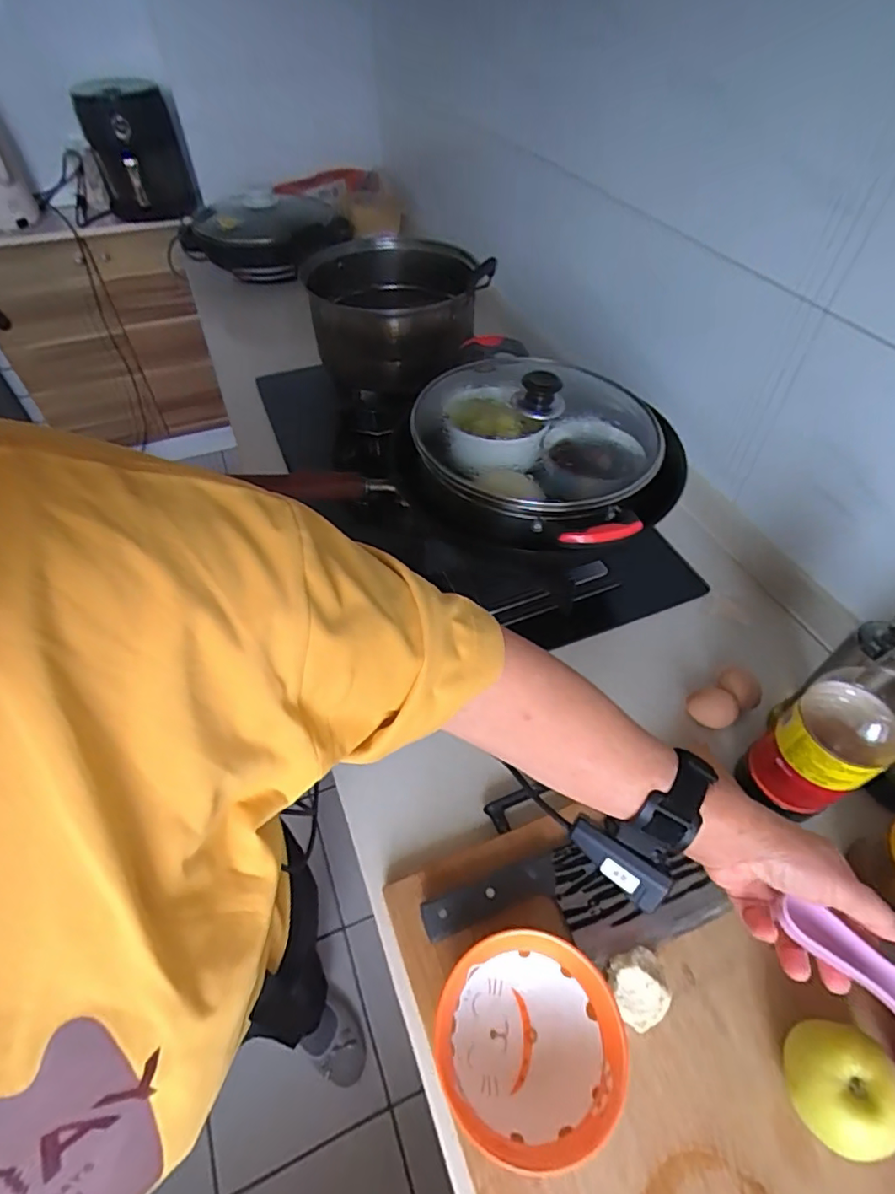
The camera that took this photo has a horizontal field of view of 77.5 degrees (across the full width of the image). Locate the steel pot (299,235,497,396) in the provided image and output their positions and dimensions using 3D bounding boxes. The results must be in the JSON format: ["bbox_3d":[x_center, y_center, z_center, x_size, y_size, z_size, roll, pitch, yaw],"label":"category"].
[{"bbox_3d":[-0.088,-0.477,0.935,0.293,0.155,0.287,-9,51,-7],"label":"steel pot"}]

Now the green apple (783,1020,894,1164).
[{"bbox_3d":[0.260,0.327,0.375,0.055,0.062,0.070,6,51,5],"label":"green apple"}]

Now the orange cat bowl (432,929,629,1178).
[{"bbox_3d":[0.055,0.311,0.391,0.123,0.059,0.119,0,51,0],"label":"orange cat bowl"}]

